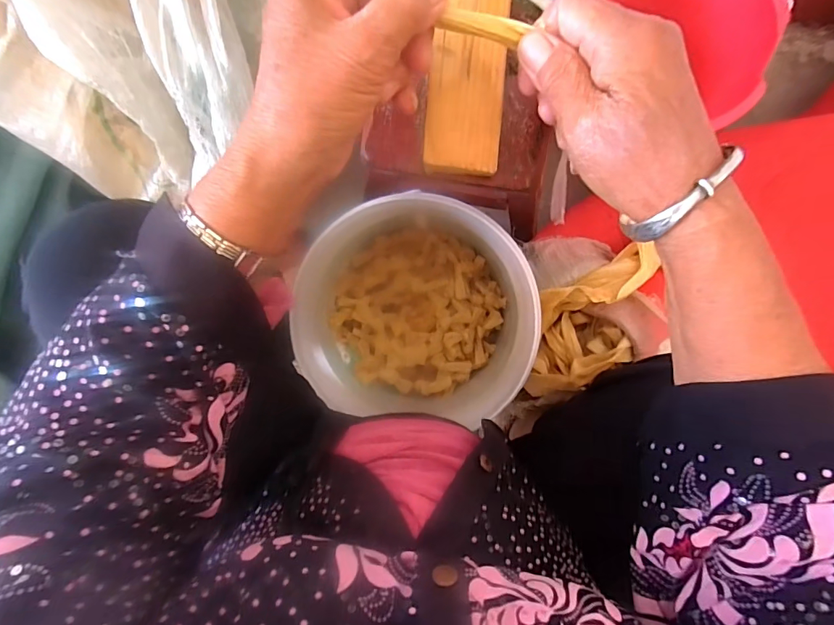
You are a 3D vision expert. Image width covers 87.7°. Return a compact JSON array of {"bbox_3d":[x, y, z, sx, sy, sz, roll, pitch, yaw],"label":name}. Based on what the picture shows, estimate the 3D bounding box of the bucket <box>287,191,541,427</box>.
[{"bbox_3d":[0.002,-0.003,0.535,0.250,0.168,0.245,0,91,3],"label":"bucket"}]

